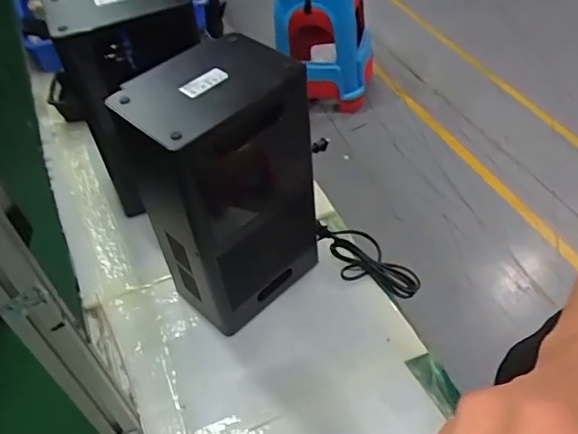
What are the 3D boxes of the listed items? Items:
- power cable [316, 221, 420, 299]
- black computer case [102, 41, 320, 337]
[{"bbox_3d":[0.119,0.061,0.864,0.173,0.029,0.080,33,57,7],"label":"power cable"},{"bbox_3d":[-0.080,-0.030,0.749,0.140,0.356,0.198,33,60,32],"label":"black computer case"}]

